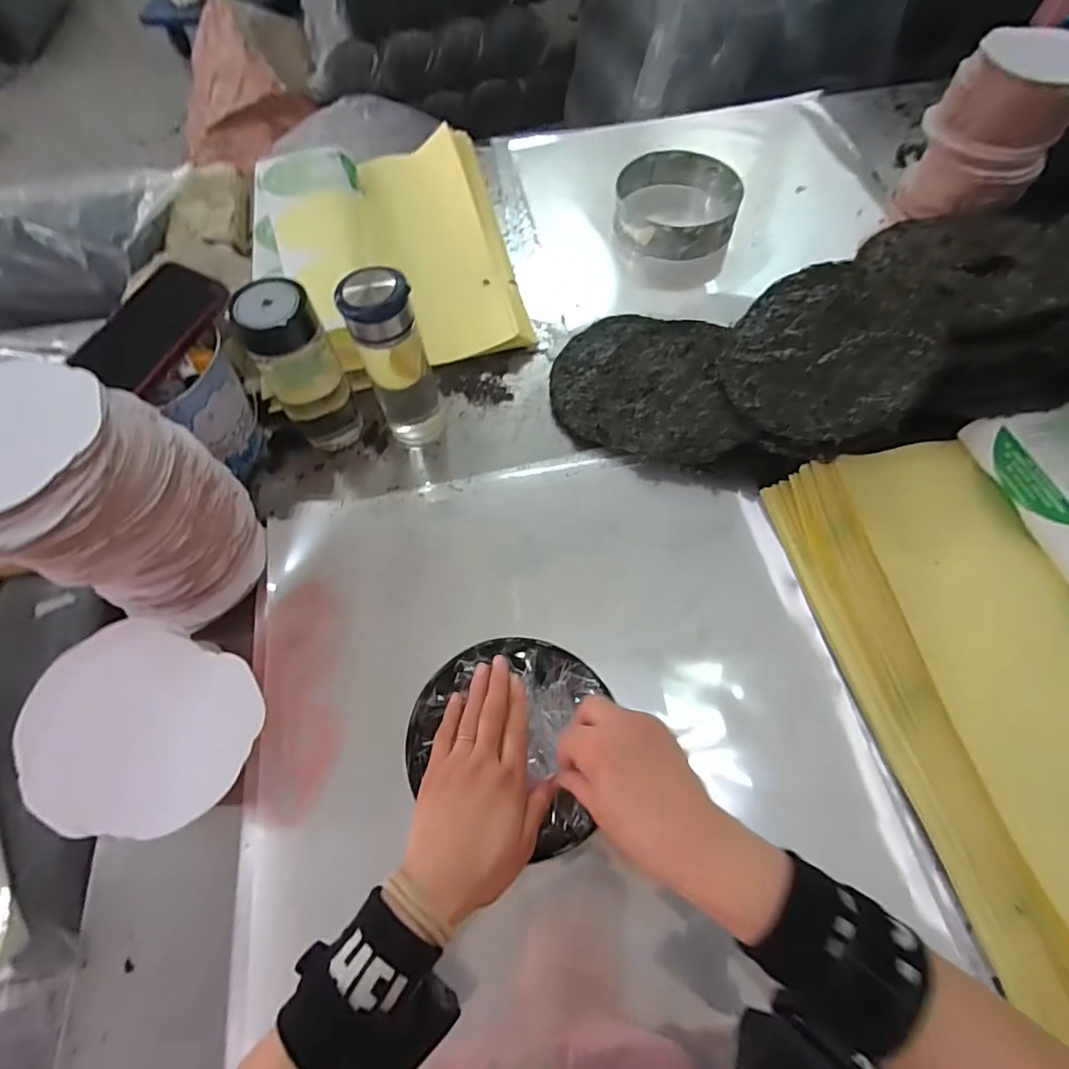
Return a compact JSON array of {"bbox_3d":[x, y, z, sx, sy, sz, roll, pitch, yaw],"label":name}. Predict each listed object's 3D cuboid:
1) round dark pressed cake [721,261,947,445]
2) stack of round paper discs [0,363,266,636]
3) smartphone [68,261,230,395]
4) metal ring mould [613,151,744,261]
[{"bbox_3d":[0.301,-0.185,0.576,0.196,0.030,0.196,-40,59,8],"label":"round dark pressed cake"},{"bbox_3d":[-0.343,-0.003,0.461,0.143,0.232,0.140,-16,63,-6],"label":"stack of round paper discs"},{"bbox_3d":[-0.386,-0.212,0.557,0.075,0.018,0.145,32,78,-14],"label":"smartphone"},{"bbox_3d":[0.202,-0.468,0.788,0.171,0.047,0.181,9,64,7],"label":"metal ring mould"}]

